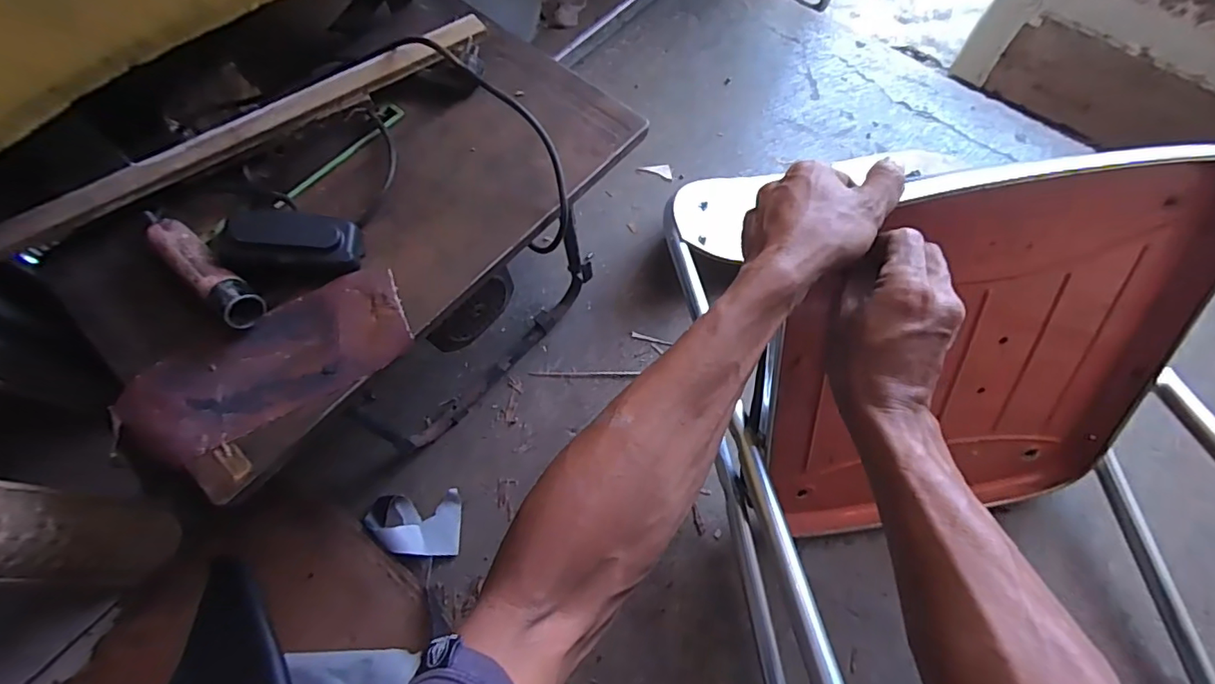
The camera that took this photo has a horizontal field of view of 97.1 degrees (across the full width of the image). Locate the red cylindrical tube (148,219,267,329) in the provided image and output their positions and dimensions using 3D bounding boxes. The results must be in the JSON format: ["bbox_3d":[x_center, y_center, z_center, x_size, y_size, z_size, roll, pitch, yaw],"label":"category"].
[{"bbox_3d":[-0.349,-0.064,0.464,0.136,0.026,0.029,39,74,16],"label":"red cylindrical tube"}]

